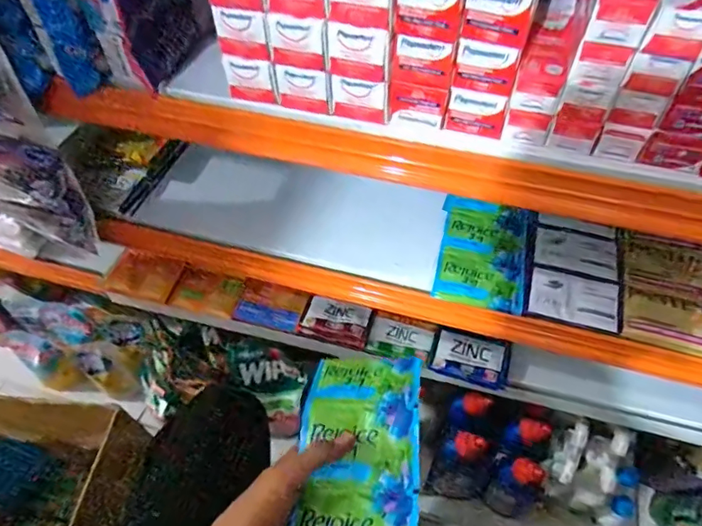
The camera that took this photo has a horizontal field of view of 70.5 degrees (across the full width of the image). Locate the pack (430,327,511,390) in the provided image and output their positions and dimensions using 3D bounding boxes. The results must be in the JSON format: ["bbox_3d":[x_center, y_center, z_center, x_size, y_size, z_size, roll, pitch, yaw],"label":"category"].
[{"bbox_3d":[0.154,0.121,0.635,0.097,0.026,0.062,16,55,12],"label":"pack"}]

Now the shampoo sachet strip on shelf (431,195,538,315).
[{"bbox_3d":[0.154,-0.016,0.564,0.101,0.010,0.154,11,54,9],"label":"shampoo sachet strip on shelf"}]

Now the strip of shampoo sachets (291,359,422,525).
[{"bbox_3d":[0.003,0.174,0.370,0.091,0.036,0.232,5,52,5],"label":"strip of shampoo sachets"}]

